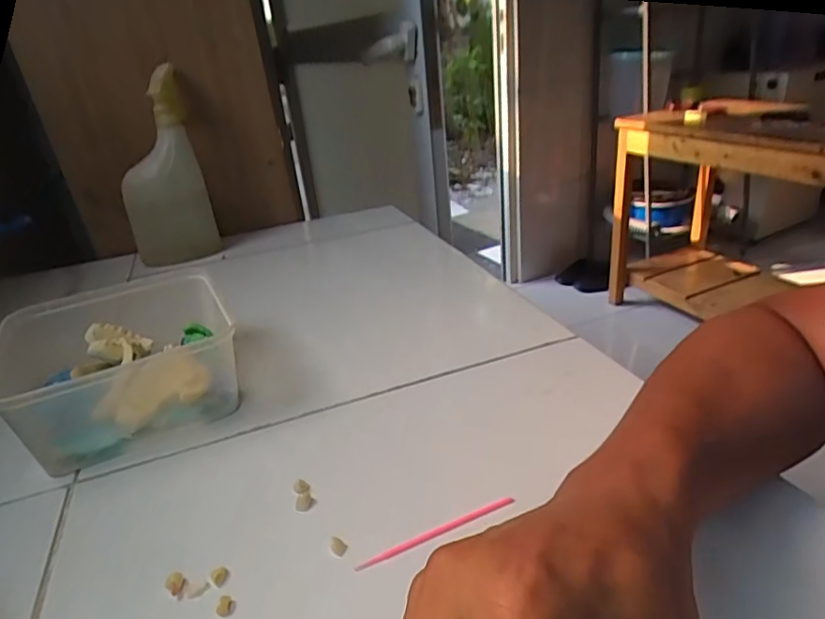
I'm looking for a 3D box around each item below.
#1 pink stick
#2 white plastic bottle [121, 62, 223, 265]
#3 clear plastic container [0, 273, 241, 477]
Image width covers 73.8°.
[{"bbox_3d":[0.015,0.122,0.302,0.096,0.006,0.006,-16,27,-18],"label":"pink stick"},{"bbox_3d":[-0.328,-0.176,0.719,0.102,0.223,0.082,-13,26,-13],"label":"white plastic bottle"},{"bbox_3d":[-0.228,0.044,0.439,0.160,0.077,0.161,-21,29,-27],"label":"clear plastic container"}]

